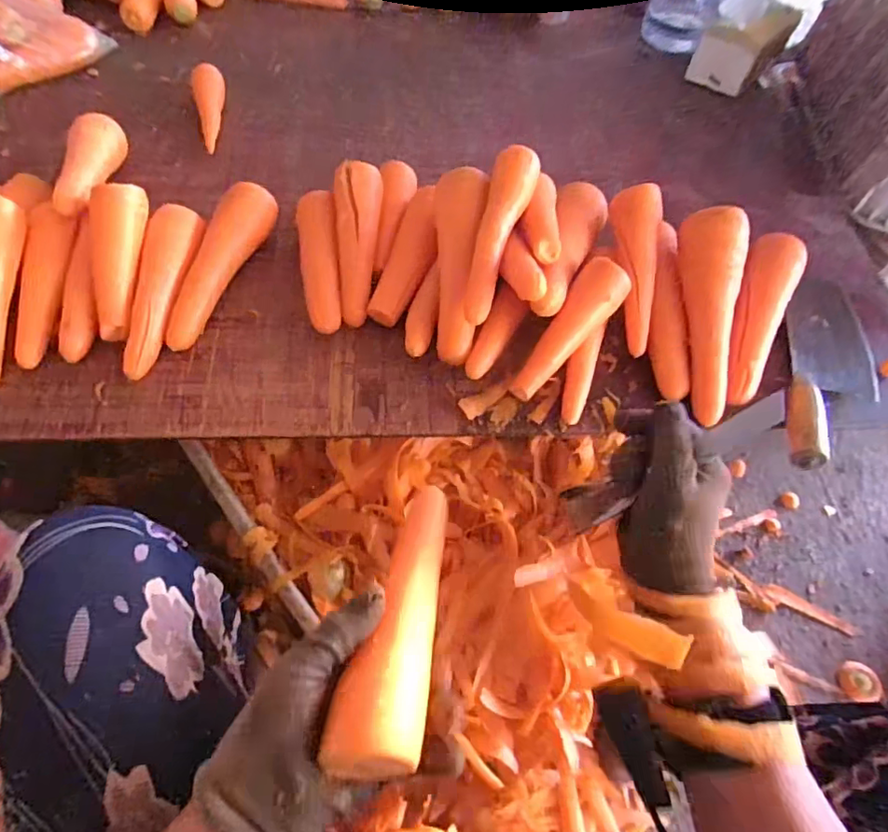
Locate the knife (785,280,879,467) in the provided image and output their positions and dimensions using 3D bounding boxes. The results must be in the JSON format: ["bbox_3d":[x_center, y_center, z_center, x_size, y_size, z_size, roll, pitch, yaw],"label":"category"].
[{"bbox_3d":[0.393,-0.048,0.554,0.093,0.031,0.247,18,60,7],"label":"knife"}]

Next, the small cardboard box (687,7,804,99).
[{"bbox_3d":[0.441,-0.550,0.821,0.093,0.098,0.123,38,65,18],"label":"small cardboard box"}]

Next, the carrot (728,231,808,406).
[{"bbox_3d":[0.322,-0.101,0.562,0.053,0.051,0.209,24,61,11],"label":"carrot"}]

